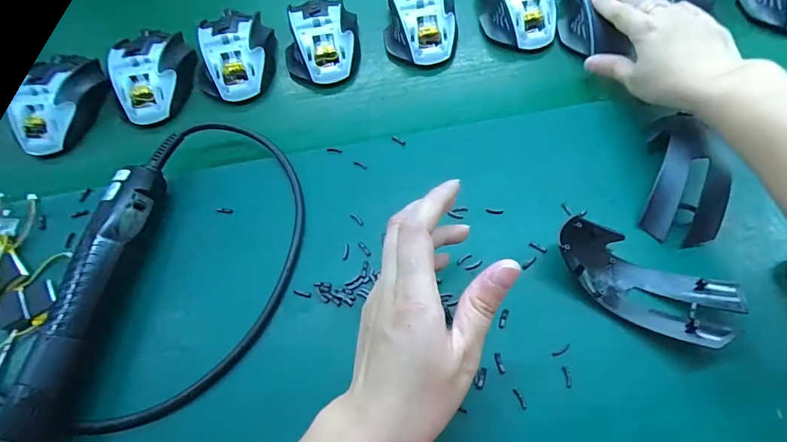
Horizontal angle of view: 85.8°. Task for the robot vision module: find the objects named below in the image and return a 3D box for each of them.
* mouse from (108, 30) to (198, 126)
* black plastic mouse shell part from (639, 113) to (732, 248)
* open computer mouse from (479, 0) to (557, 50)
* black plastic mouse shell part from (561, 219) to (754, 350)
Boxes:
[{"bbox_3d":[-0.241,-0.147,0.419,0.070,0.031,0.105,-11,65,-3],"label":"mouse"},{"bbox_3d":[0.226,-0.035,0.327,0.051,0.025,0.102,12,65,9],"label":"black plastic mouse shell part"},{"bbox_3d":[0.127,-0.215,0.427,0.067,0.035,0.088,-17,63,-5],"label":"open computer mouse"},{"bbox_3d":[0.169,0.040,0.293,0.112,0.026,0.050,33,70,18],"label":"black plastic mouse shell part"}]

